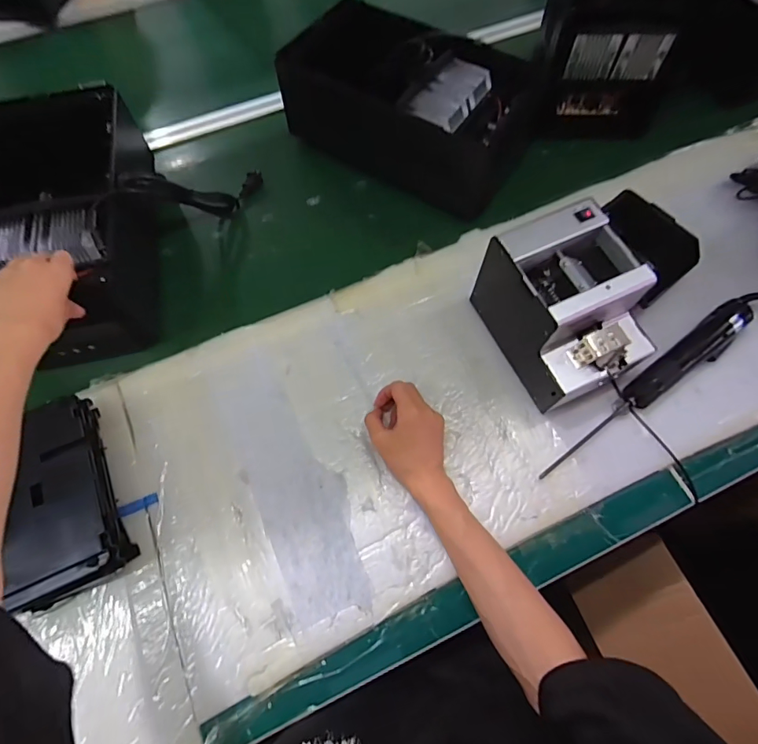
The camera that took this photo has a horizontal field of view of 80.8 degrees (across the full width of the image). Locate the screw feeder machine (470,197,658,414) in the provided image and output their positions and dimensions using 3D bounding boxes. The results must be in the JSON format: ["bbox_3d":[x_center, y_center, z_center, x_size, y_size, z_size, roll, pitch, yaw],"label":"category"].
[{"bbox_3d":[0.217,-0.070,0.525,0.123,0.148,0.176,-24,68,-9],"label":"screw feeder machine"}]

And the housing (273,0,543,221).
[{"bbox_3d":[0.047,-0.413,0.685,0.351,0.150,0.200,32,71,13],"label":"housing"}]

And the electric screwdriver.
[{"bbox_3d":[0.332,0.016,0.543,0.343,0.043,0.045,-35,71,-13],"label":"electric screwdriver"}]

